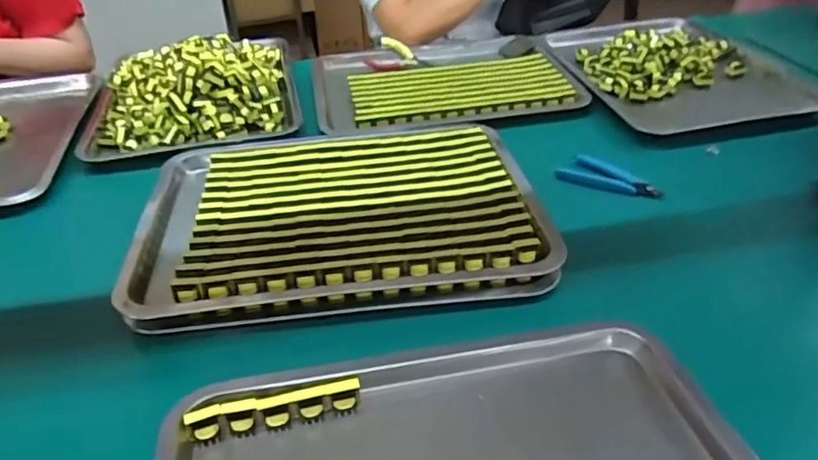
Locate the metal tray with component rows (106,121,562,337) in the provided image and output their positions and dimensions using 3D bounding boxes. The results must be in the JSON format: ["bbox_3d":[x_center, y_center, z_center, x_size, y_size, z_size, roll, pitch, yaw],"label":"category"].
[{"bbox_3d":[-0.066,-0.023,0.609,0.389,0.030,0.285,-3,35,0],"label":"metal tray with component rows"}]

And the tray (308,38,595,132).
[{"bbox_3d":[0.049,-0.245,0.926,0.383,0.019,0.280,-7,36,-6],"label":"tray"}]

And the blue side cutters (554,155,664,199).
[{"bbox_3d":[0.236,-0.058,0.694,0.115,0.017,0.049,27,45,35],"label":"blue side cutters"}]

